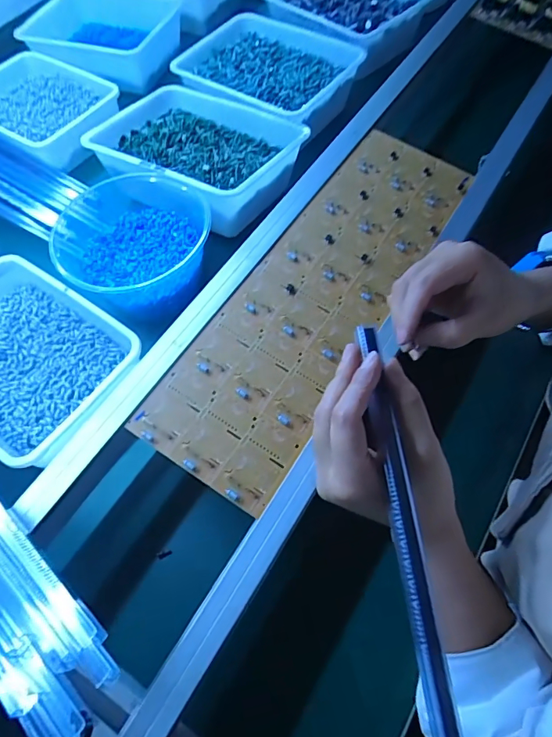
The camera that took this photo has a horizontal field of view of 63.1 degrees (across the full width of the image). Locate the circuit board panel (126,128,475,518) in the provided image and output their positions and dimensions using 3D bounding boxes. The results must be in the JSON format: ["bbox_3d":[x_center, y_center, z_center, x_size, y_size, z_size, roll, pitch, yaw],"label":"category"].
[{"bbox_3d":[0.039,-0.070,0.379,0.115,0.005,0.368,32,69,10],"label":"circuit board panel"}]

